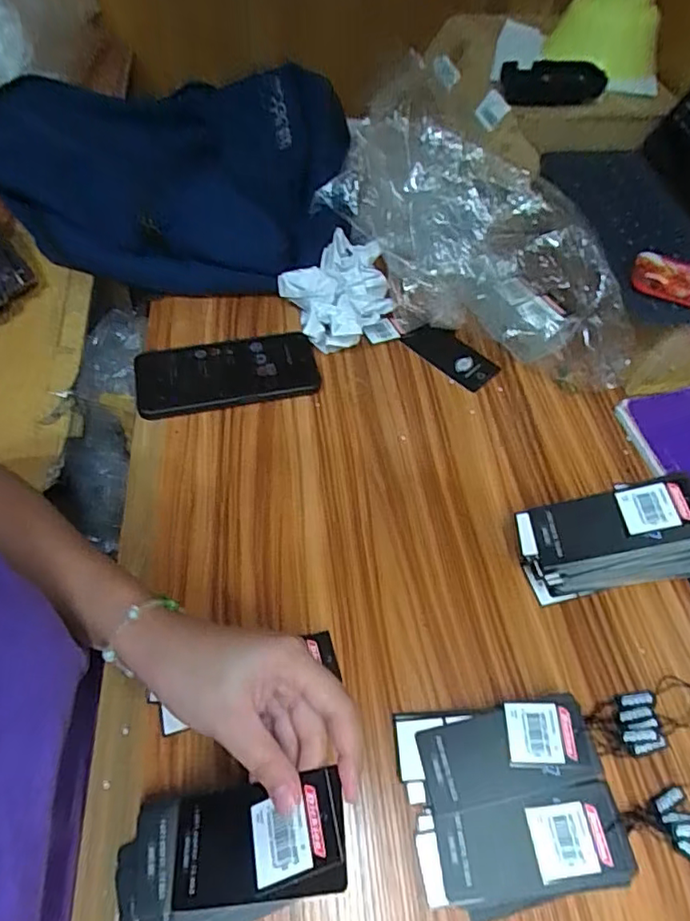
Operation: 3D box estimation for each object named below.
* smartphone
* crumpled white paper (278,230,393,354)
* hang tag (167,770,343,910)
[{"bbox_3d":[-0.112,-0.085,0.527,0.168,0.014,0.077,-11,61,-12],"label":"smartphone"},{"bbox_3d":[-0.006,-0.175,0.574,0.106,0.055,0.135,26,58,14],"label":"crumpled white paper"},{"bbox_3d":[-0.049,0.189,0.273,0.113,0.006,0.048,-24,46,24],"label":"hang tag"}]

